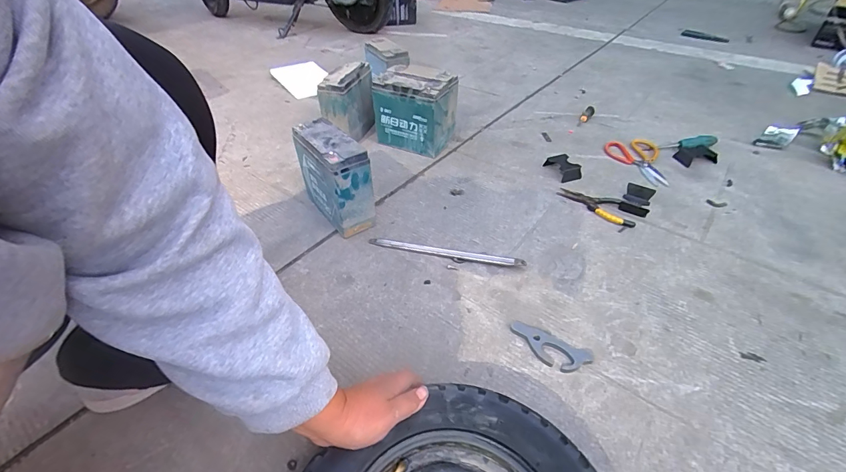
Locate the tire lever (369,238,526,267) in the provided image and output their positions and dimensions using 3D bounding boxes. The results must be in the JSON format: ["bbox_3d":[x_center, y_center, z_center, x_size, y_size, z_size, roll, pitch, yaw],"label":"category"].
[{"bbox_3d":[0.040,0.029,0.700,0.285,0.014,0.018,9,43,11],"label":"tire lever"}]

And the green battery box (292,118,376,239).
[{"bbox_3d":[-0.175,-0.115,0.751,0.076,0.170,0.179,-28,49,-27],"label":"green battery box"}]

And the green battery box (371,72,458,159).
[{"bbox_3d":[-0.023,-0.319,0.972,0.182,0.171,0.130,16,45,18],"label":"green battery box"}]

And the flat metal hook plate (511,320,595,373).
[{"bbox_3d":[0.184,0.163,0.554,0.117,0.009,0.050,20,46,21],"label":"flat metal hook plate"}]

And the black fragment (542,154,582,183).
[{"bbox_3d":[0.333,-0.162,0.902,0.049,0.029,0.083,-15,44,-16],"label":"black fragment"}]

